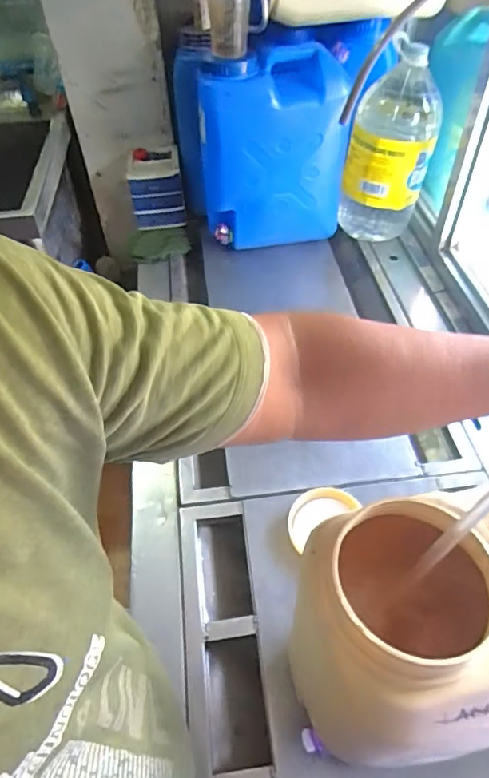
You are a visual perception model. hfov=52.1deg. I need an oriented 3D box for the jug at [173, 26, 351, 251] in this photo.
[{"bbox_3d":[0.043,-0.568,1.177,0.375,0.402,0.198,-5,49,-2],"label":"jug"}]

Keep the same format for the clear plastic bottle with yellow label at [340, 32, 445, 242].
[{"bbox_3d":[0.352,-0.564,1.214,0.191,0.425,0.173,14,51,14],"label":"clear plastic bottle with yellow label"}]

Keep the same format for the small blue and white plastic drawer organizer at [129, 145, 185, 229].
[{"bbox_3d":[-0.235,-0.527,1.349,0.139,0.164,0.135,-11,50,-7],"label":"small blue and white plastic drawer organizer"}]

